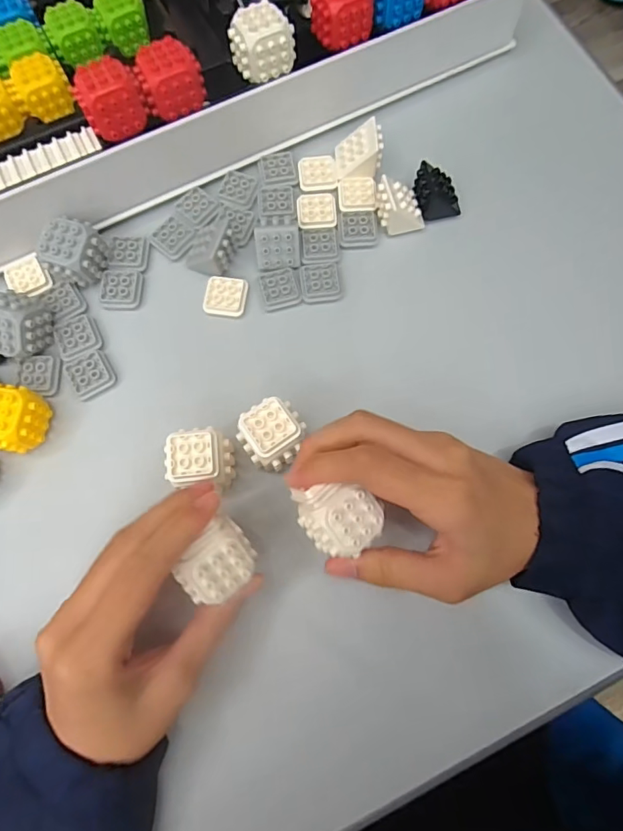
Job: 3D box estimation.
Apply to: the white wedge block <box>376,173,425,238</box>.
[{"bbox_3d":[0.061,-0.145,0.329,0.031,0.028,0.027,-13,75,-3],"label":"white wedge block"}]

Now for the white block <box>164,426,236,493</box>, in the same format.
[{"bbox_3d":[-0.062,0.027,0.275,0.033,0.039,0.030,-6,74,-1],"label":"white block"}]

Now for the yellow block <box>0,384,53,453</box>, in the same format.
[{"bbox_3d":[-0.180,0.003,0.288,0.032,0.036,0.036,13,75,4],"label":"yellow block"}]

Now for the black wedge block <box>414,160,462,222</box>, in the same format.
[{"bbox_3d":[0.088,-0.157,0.333,0.032,0.028,0.026,-16,75,-4],"label":"black wedge block"}]

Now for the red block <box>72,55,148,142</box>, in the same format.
[{"bbox_3d":[-0.119,-0.190,0.286,0.034,0.028,0.031,-12,74,-4],"label":"red block"}]

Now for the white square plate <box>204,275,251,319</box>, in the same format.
[{"bbox_3d":[-0.058,-0.081,0.324,0.029,0.006,0.027,8,75,3],"label":"white square plate"}]

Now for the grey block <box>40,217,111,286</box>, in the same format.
[{"bbox_3d":[-0.156,-0.106,0.313,0.030,0.032,0.036,8,75,3],"label":"grey block"}]

